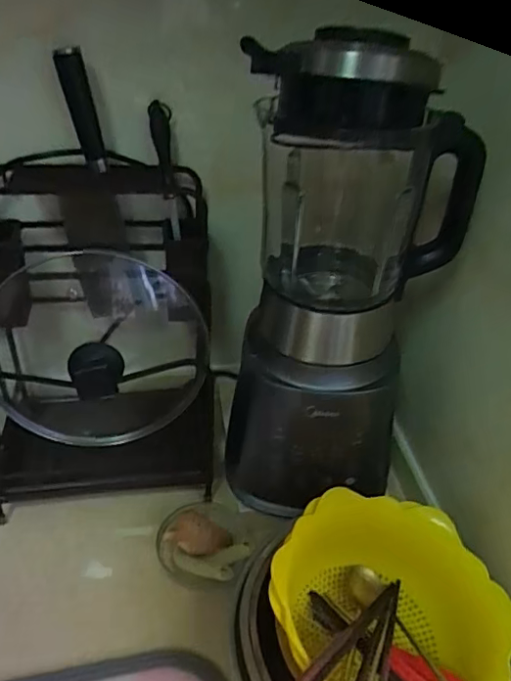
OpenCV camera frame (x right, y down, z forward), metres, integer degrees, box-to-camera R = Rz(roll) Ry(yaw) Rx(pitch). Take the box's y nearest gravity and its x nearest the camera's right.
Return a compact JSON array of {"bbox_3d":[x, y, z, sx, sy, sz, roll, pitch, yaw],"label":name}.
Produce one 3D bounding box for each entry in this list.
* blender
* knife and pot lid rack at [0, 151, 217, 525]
[{"bbox_3d":[0.083,-0.038,0.553,0.181,0.466,0.177,19,40,20],"label":"blender"},{"bbox_3d":[-0.195,-0.010,0.659,0.265,0.373,0.244,-2,37,-8],"label":"knife and pot lid rack"}]

